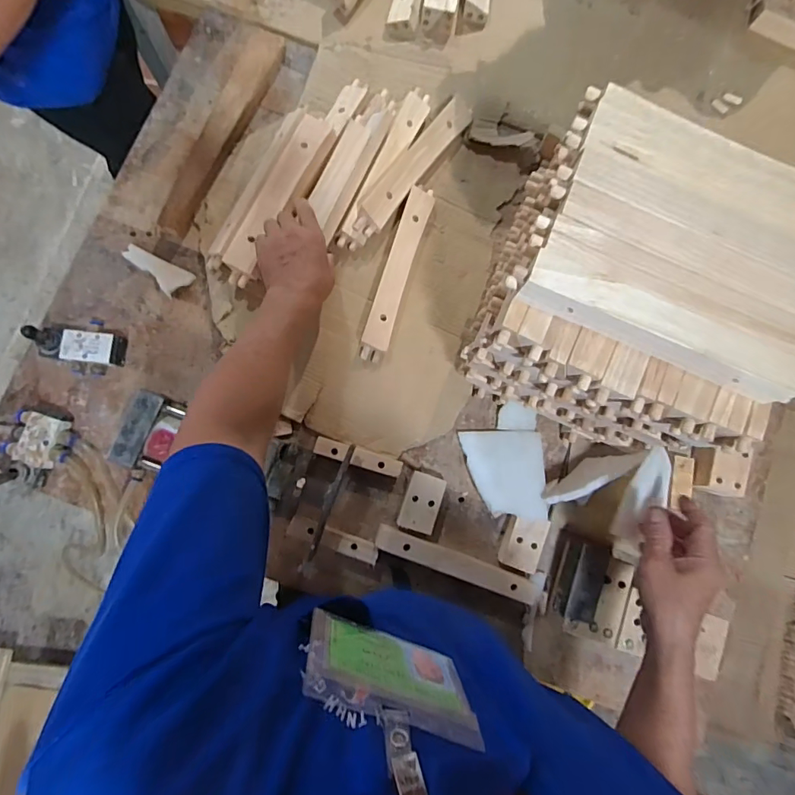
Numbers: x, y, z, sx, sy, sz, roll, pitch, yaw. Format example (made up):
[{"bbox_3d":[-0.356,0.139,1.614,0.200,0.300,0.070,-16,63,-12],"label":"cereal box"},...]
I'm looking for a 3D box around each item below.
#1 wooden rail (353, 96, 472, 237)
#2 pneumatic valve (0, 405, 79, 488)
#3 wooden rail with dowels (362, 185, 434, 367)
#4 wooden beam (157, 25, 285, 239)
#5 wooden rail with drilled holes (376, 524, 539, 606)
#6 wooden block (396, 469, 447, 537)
[{"bbox_3d":[0.024,-0.348,0.712,0.042,0.025,0.260,43,74,-24],"label":"wooden rail"},{"bbox_3d":[-0.488,0.061,0.614,0.090,0.076,0.106,21,82,0],"label":"pneumatic valve"},{"bbox_3d":[0.000,-0.183,0.699,0.039,0.032,0.265,17,82,-1],"label":"wooden rail with dowels"},{"bbox_3d":[-0.265,-0.397,0.710,0.053,0.033,0.342,25,82,0],"label":"wooden beam"},{"bbox_3d":[0.084,0.228,0.652,0.232,0.049,0.031,20,82,-1],"label":"wooden rail with drilled holes"},{"bbox_3d":[0.035,0.148,0.670,0.050,0.027,0.077,18,82,-1],"label":"wooden block"}]

